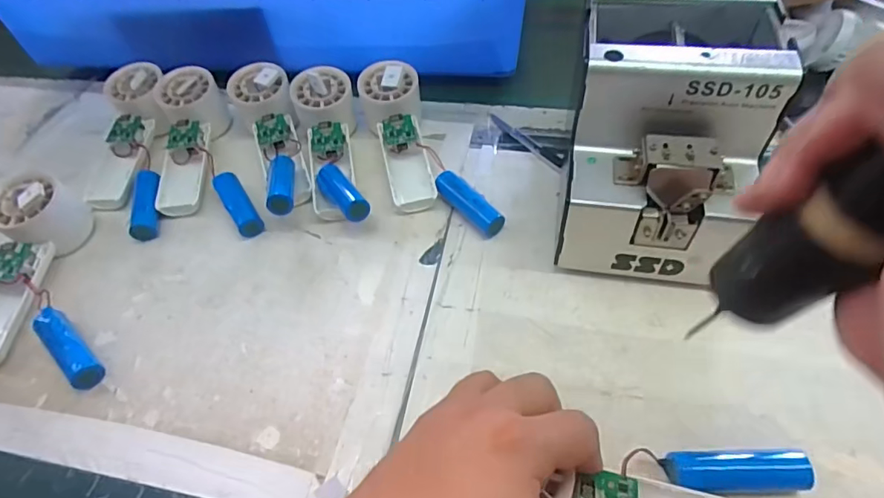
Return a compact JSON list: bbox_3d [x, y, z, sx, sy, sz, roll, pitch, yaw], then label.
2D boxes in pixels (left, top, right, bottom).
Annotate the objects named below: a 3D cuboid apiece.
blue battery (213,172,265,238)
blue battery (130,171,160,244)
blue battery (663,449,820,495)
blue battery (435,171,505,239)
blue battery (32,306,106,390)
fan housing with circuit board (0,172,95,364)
[{"bbox_3d":[-0.183,-0.041,0.449,0.022,0.015,0.079,-31,56,-17],"label":"blue battery"},{"bbox_3d":[-0.268,-0.043,0.456,0.021,0.016,0.077,-13,53,-4],"label":"blue battery"},{"bbox_3d":[0.168,0.126,0.285,0.071,0.020,0.021,-1,53,5],"label":"blue battery"},{"bbox_3d":[0.023,-0.038,0.431,0.021,0.022,0.075,-34,57,-19],"label":"blue battery"},{"bbox_3d":[-0.276,0.071,0.367,0.073,0.021,0.021,34,63,27],"label":"blue battery"},{"bbox_3d":[-0.340,0.015,0.405,0.047,0.058,0.160,4,66,8],"label":"fan housing with circuit board"}]

